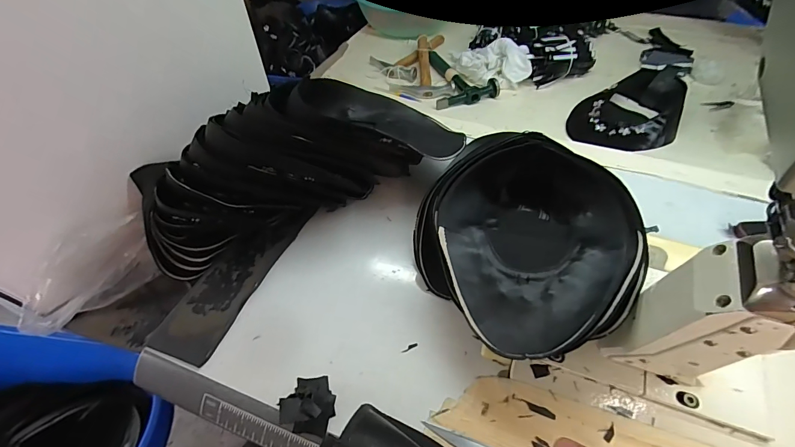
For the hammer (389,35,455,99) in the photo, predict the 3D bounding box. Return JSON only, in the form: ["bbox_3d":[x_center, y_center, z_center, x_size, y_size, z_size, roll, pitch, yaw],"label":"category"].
[{"bbox_3d":[0.055,-0.371,0.855,0.140,0.025,0.233,-1,58,3],"label":"hammer"}]

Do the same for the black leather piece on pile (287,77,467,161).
[{"bbox_3d":[-0.022,-0.158,0.530,0.244,0.053,0.109,21,49,6],"label":"black leather piece on pile"}]

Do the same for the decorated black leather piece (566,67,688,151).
[{"bbox_3d":[0.452,-0.226,0.719,0.187,0.076,0.217,20,53,17],"label":"decorated black leather piece"}]

